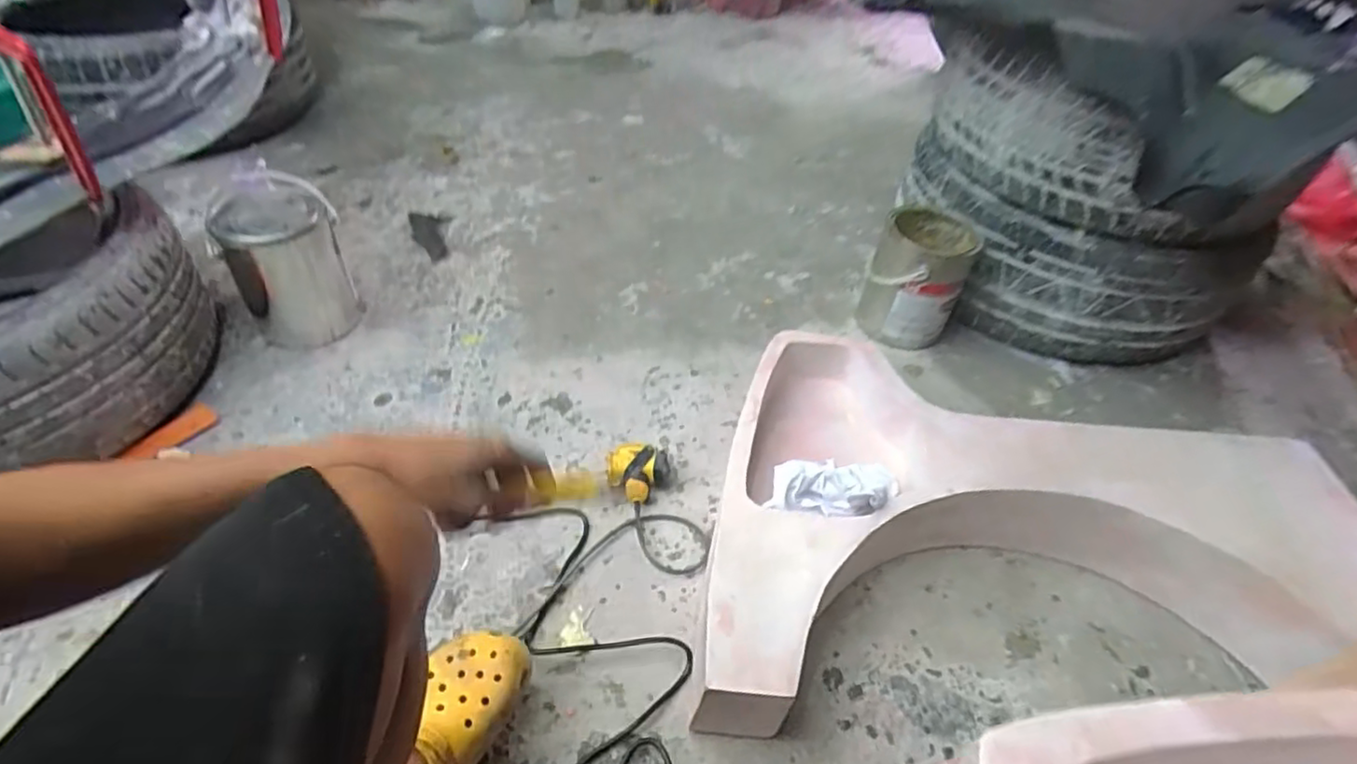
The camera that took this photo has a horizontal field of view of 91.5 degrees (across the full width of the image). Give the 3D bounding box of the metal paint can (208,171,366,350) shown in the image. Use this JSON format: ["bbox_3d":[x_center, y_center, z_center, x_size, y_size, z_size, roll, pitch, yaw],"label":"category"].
[{"bbox_3d":[-0.633,-0.192,1.079,0.162,0.227,0.172,3,46,-3],"label":"metal paint can"}]

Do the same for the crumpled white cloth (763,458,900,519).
[{"bbox_3d":[0.196,0.131,0.824,0.181,0.035,0.095,-5,47,-11],"label":"crumpled white cloth"}]

